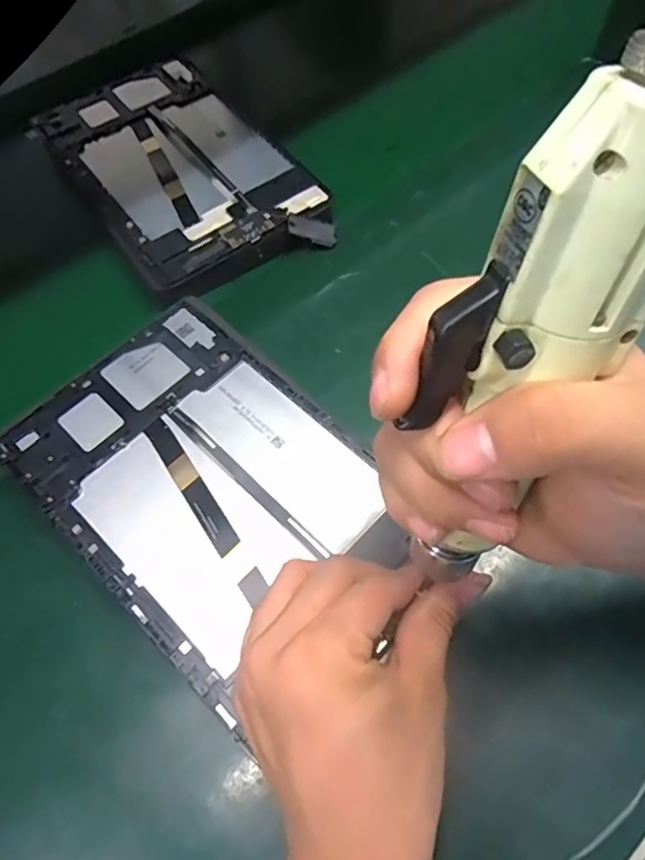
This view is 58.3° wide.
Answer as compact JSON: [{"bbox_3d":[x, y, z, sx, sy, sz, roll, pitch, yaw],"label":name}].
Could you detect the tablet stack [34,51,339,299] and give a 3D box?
[{"bbox_3d":[-0.118,-0.214,0.468,0.150,0.017,0.257,-34,68,-16],"label":"tablet stack"}]

